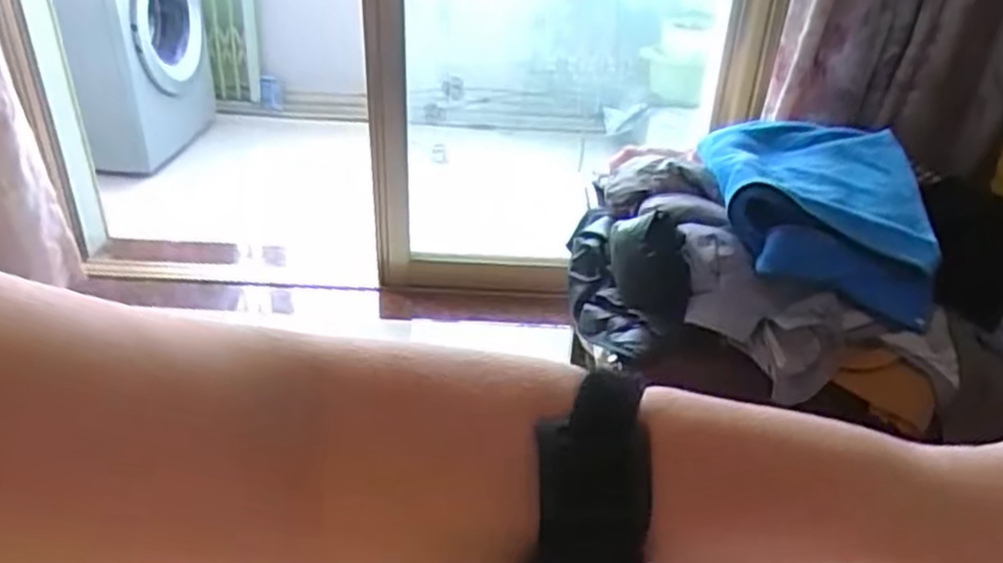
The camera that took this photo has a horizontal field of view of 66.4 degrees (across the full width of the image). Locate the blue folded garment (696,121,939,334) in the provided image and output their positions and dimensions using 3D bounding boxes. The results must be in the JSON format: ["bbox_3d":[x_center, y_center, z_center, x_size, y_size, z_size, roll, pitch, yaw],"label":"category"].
[{"bbox_3d":[0.426,-0.103,1.098,0.276,0.172,0.307,0,31,-4],"label":"blue folded garment"}]

